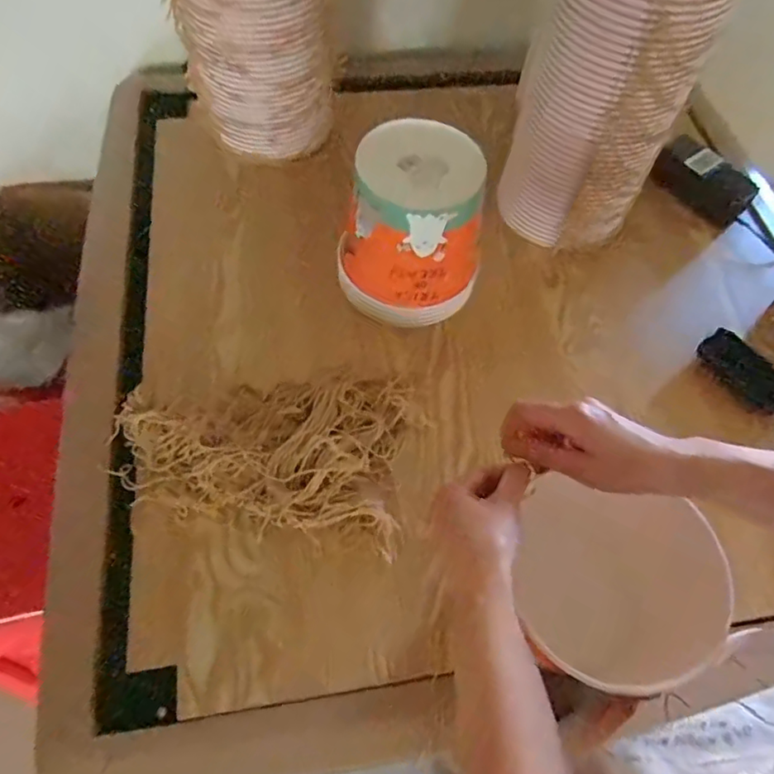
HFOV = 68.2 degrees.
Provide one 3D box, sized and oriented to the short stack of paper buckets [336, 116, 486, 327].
[{"bbox_3d":[0.022,-0.167,0.627,0.143,0.176,0.137,5,60,-1],"label":"short stack of paper buckets"}]

